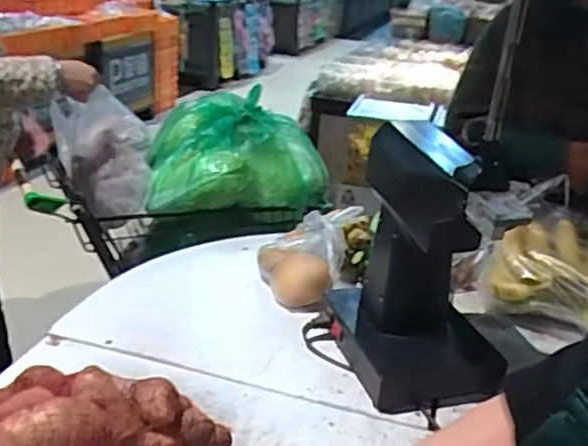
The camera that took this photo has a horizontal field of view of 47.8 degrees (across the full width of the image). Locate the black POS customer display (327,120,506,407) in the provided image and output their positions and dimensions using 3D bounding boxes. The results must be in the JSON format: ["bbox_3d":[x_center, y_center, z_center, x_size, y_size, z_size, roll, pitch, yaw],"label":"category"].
[{"bbox_3d":[0.199,0.067,0.971,0.195,0.376,0.219,-5,25,-19],"label":"black POS customer display"}]

